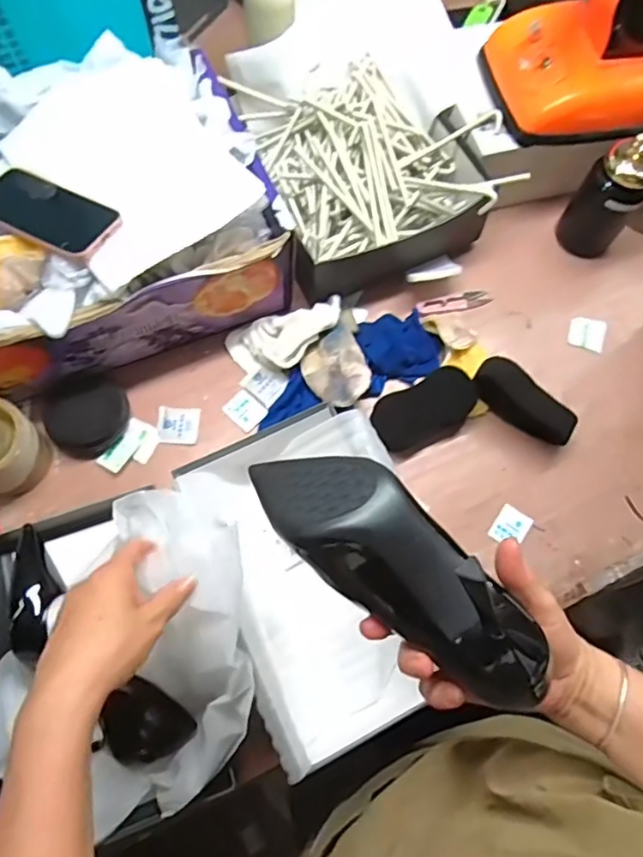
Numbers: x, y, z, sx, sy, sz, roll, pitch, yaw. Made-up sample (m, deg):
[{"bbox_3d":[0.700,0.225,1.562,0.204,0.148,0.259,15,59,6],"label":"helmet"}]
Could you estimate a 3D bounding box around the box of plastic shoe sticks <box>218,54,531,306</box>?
[{"bbox_3d":[0.057,-0.351,0.754,0.294,0.100,0.304,-24,73,-11],"label":"box of plastic shoe sticks"}]

